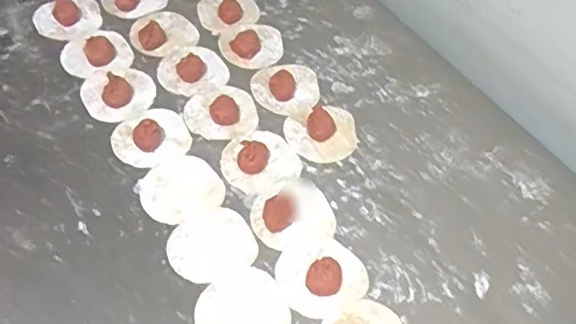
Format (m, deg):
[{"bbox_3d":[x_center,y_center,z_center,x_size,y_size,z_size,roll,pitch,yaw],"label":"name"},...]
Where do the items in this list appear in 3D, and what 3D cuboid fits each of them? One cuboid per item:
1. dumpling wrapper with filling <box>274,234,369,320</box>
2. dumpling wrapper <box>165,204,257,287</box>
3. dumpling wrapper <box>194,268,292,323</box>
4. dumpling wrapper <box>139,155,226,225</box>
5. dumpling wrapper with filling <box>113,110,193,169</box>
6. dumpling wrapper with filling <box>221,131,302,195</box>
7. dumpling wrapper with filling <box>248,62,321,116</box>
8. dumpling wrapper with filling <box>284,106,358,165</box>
[{"bbox_3d":[0.032,0.103,0.566,0.082,0.016,0.077,2,53,-3],"label":"dumpling wrapper with filling"},{"bbox_3d":[-0.075,0.082,0.584,0.081,0.005,0.075,0,52,0],"label":"dumpling wrapper"},{"bbox_3d":[-0.041,0.136,0.542,0.081,0.004,0.079,2,53,-3],"label":"dumpling wrapper"},{"bbox_3d":[-0.112,0.028,0.624,0.081,0.006,0.076,-26,59,-21],"label":"dumpling wrapper"},{"bbox_3d":[-0.152,-0.033,0.657,0.082,0.021,0.077,2,53,-3],"label":"dumpling wrapper with filling"},{"bbox_3d":[-0.031,-0.006,0.646,0.082,0.019,0.076,2,53,-3],"label":"dumpling wrapper with filling"},{"bbox_3d":[-0.001,-0.091,0.721,0.081,0.013,0.077,2,53,-3],"label":"dumpling wrapper with filling"},{"bbox_3d":[0.040,-0.034,0.680,0.082,0.014,0.076,2,53,-3],"label":"dumpling wrapper with filling"}]

